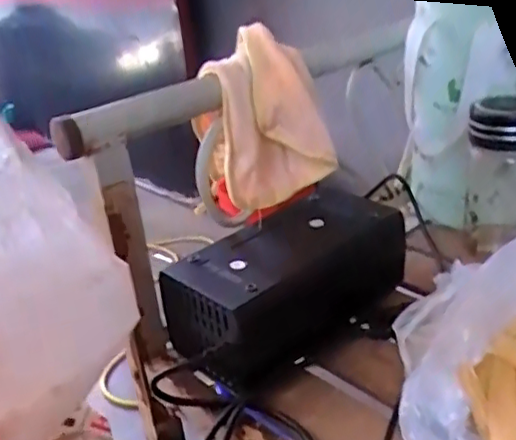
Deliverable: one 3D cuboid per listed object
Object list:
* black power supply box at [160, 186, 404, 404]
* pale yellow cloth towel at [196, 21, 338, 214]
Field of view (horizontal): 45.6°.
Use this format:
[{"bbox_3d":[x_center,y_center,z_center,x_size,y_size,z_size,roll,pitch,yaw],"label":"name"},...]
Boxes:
[{"bbox_3d":[0.031,0.057,0.556,0.215,0.089,0.108,-23,32,-33],"label":"black power supply box"},{"bbox_3d":[0.011,-0.072,0.545,0.111,0.164,0.059,-11,27,-12],"label":"pale yellow cloth towel"}]

